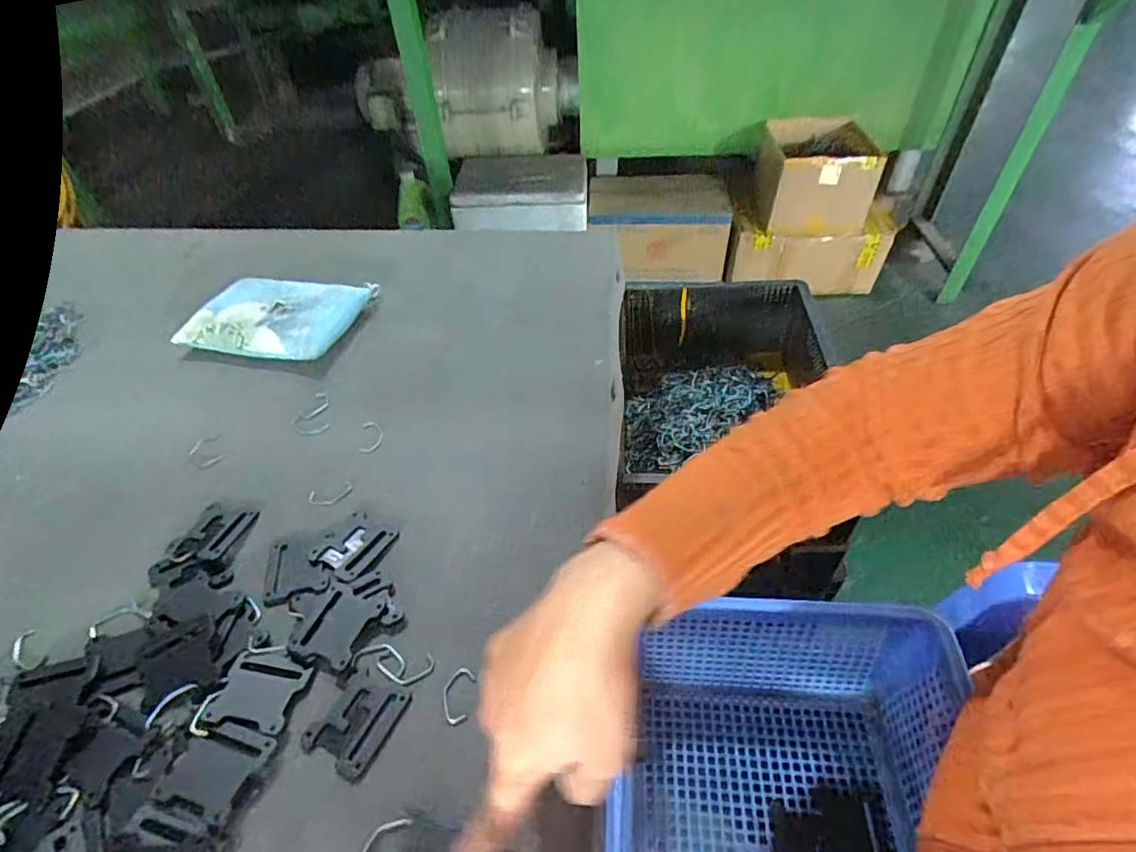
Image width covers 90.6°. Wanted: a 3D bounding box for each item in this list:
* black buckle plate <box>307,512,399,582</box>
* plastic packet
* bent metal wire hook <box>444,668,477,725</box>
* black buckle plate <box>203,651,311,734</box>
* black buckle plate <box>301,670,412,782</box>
[{"bbox_3d":[-0.156,0.085,0.407,0.048,0.004,0.050,19,50,22],"label":"black buckle plate"},{"bbox_3d":[-0.302,-0.120,0.596,0.162,0.035,0.132,7,47,12],"label":"plastic packet"},{"bbox_3d":[-0.066,0.160,0.336,0.016,0.004,0.033,1,46,6],"label":"bent metal wire hook"},{"bbox_3d":[-0.185,0.158,0.338,0.047,0.005,0.043,5,46,10],"label":"black buckle plate"},{"bbox_3d":[-0.124,0.173,0.329,0.041,0.004,0.049,17,50,21],"label":"black buckle plate"}]

